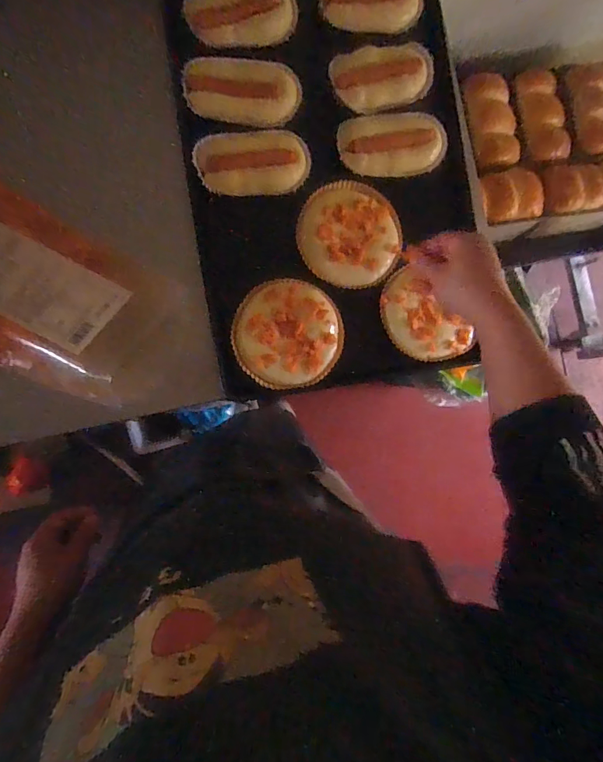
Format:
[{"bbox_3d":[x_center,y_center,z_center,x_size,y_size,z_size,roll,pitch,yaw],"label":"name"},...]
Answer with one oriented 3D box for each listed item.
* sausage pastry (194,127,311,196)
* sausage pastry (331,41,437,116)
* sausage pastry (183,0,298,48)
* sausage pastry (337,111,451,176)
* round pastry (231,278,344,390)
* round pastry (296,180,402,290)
[{"bbox_3d":[-0.066,-0.303,0.575,0.153,0.025,0.082,-4,89,-8],"label":"sausage pastry"},{"bbox_3d":[0.121,-0.440,0.603,0.147,0.033,0.071,-14,91,-8],"label":"sausage pastry"},{"bbox_3d":[-0.080,-0.502,0.570,0.153,0.034,0.062,-11,90,-8],"label":"sausage pastry"},{"bbox_3d":[0.136,-0.344,0.597,0.158,0.027,0.084,-10,90,-8],"label":"sausage pastry"},{"bbox_3d":[-0.017,-0.066,0.574,0.148,0.017,0.148,0,89,-8],"label":"round pastry"},{"bbox_3d":[0.070,-0.209,0.595,0.147,0.015,0.145,0,89,-8],"label":"round pastry"}]

